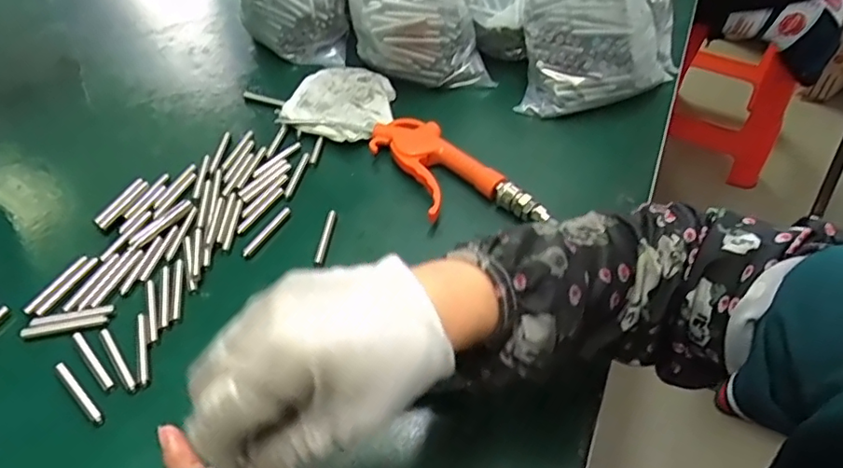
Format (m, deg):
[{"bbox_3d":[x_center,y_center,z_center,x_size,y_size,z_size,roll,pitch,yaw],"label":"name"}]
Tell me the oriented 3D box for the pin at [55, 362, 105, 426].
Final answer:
[{"bbox_3d":[-0.231,0.107,0.375,0.057,0.008,0.008,34,56,27],"label":"pin"}]

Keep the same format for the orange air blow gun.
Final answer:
[{"bbox_3d":[0.017,-0.050,0.505,0.077,0.030,0.181,-29,54,-24],"label":"orange air blow gun"}]

